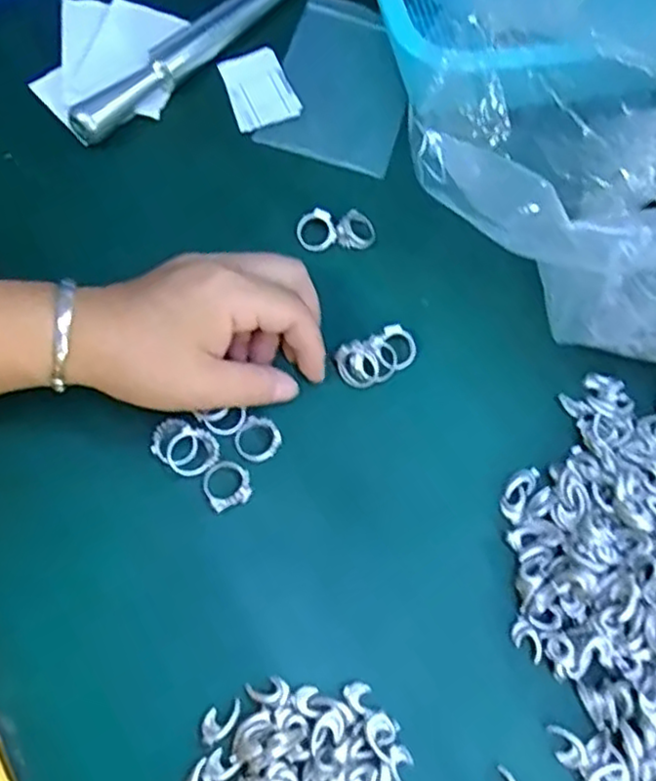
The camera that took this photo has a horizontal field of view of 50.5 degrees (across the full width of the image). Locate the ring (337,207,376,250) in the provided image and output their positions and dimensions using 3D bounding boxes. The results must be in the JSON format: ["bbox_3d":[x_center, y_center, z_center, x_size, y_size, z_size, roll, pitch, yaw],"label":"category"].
[{"bbox_3d":[0.016,-0.090,0.387,0.021,0.011,0.020,2,69,-4],"label":"ring"}]

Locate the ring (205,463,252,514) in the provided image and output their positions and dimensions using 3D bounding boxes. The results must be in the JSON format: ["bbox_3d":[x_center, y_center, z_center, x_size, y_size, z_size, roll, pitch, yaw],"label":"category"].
[{"bbox_3d":[-0.049,0.045,0.335,0.021,0.008,0.022,2,69,-4],"label":"ring"}]

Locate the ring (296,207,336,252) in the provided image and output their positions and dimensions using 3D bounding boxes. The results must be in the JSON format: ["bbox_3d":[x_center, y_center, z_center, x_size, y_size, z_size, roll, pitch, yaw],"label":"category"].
[{"bbox_3d":[-0.006,-0.088,0.384,0.022,0.004,0.021,1,108,3],"label":"ring"}]

